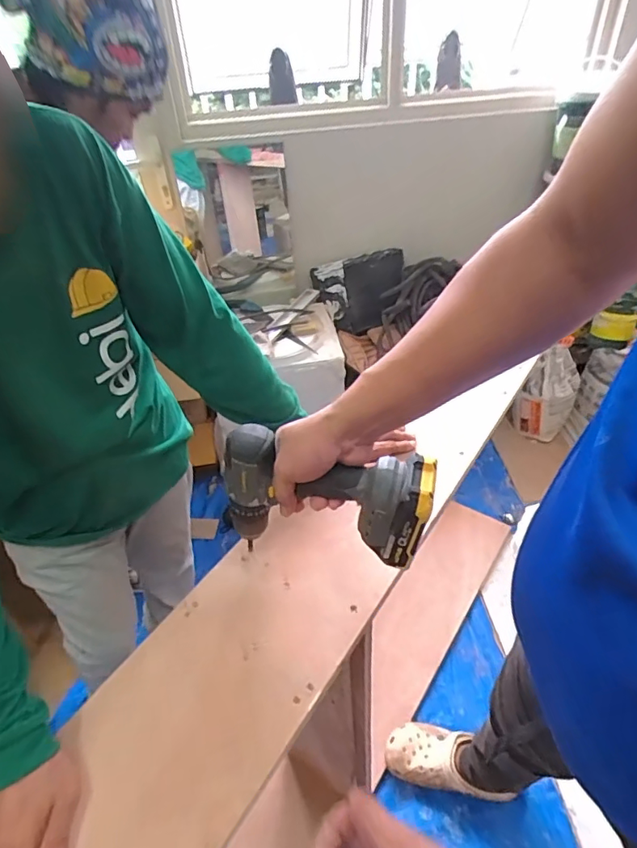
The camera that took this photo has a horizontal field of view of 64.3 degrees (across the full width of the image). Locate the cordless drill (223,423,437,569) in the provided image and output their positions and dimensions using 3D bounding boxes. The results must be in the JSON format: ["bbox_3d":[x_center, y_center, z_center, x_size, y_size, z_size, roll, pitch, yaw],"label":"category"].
[{"bbox_3d":[0.006,0.078,0.538,0.221,0.146,0.066,3,41,15],"label":"cordless drill"}]

